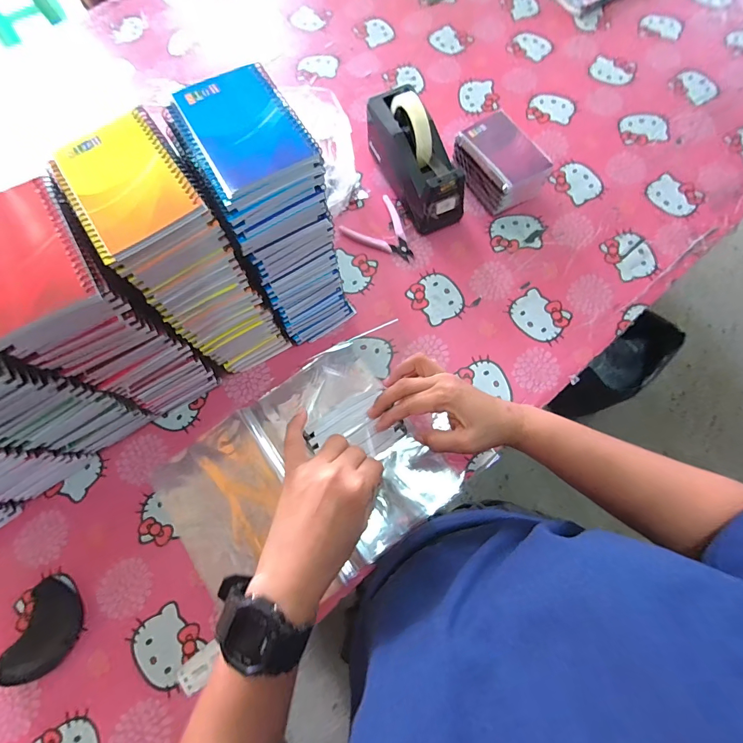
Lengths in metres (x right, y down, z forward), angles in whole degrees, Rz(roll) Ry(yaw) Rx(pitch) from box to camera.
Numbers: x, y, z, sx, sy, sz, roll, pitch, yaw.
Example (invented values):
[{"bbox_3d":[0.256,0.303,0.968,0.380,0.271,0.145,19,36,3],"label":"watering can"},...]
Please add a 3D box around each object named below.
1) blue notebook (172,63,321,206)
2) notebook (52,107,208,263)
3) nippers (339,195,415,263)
[{"bbox_3d":[-0.109,-0.212,0.325,0.085,0.014,0.127,-28,74,-7],"label":"blue notebook"},{"bbox_3d":[-0.200,-0.159,0.308,0.083,0.008,0.125,-34,75,-9],"label":"notebook"},{"bbox_3d":[0.025,-0.220,0.591,0.098,0.010,0.113,-42,76,-11],"label":"nippers"}]

